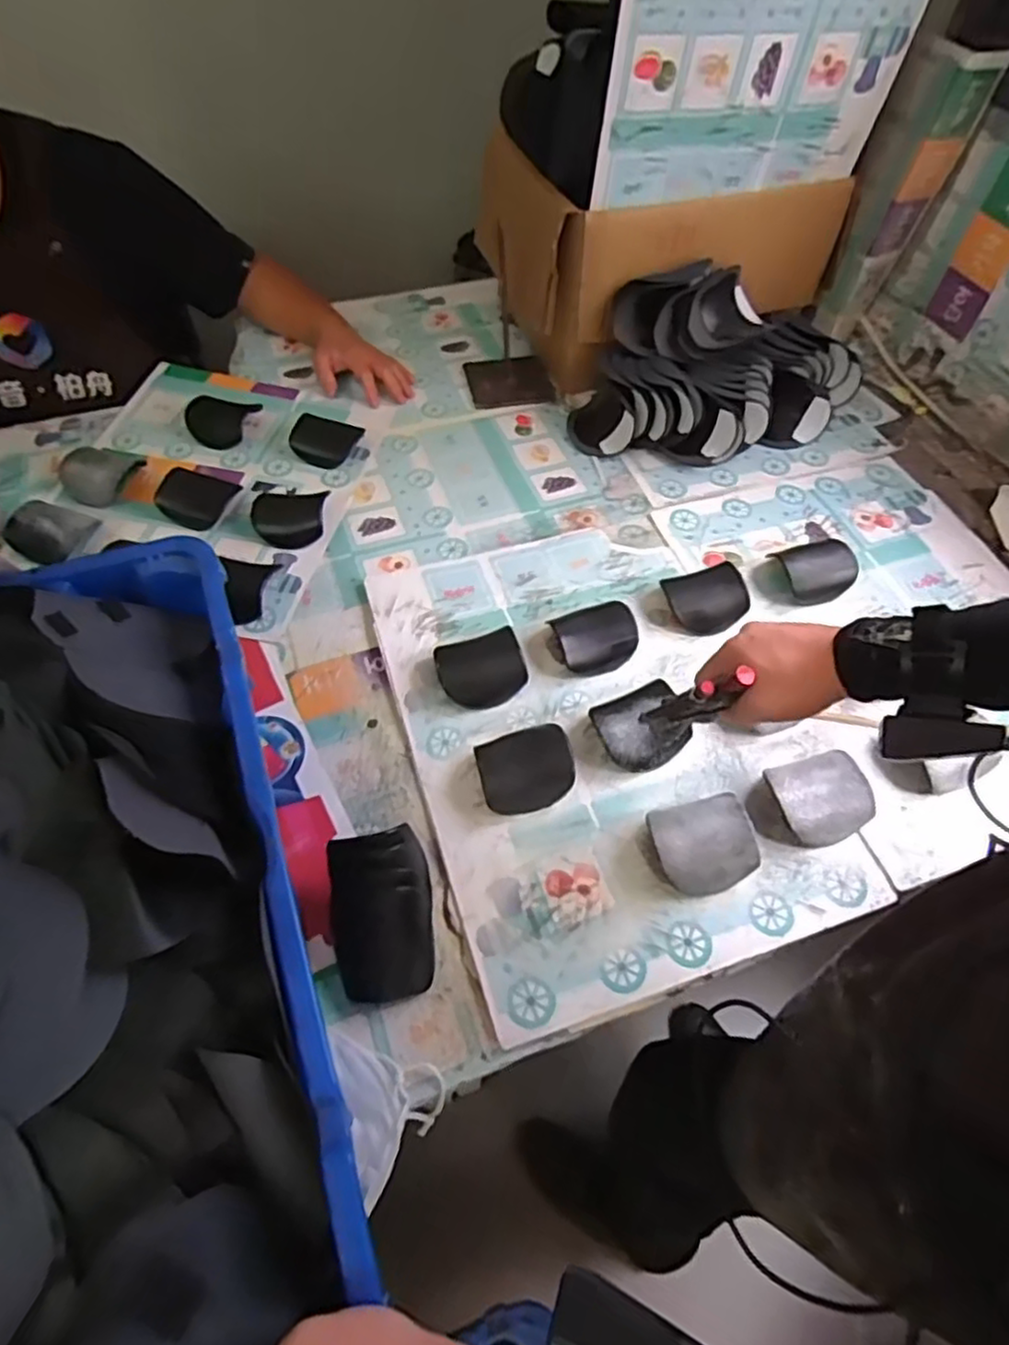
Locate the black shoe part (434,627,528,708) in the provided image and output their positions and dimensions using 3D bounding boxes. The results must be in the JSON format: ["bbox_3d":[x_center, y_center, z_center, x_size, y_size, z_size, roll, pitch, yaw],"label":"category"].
[{"bbox_3d":[-0.026,-0.003,0.741,0.091,0.029,0.072,-16,58,-13],"label":"black shoe part"}]

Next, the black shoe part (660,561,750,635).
[{"bbox_3d":[0.236,-0.085,0.805,0.089,0.036,0.080,-11,57,-10],"label":"black shoe part"}]

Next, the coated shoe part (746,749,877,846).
[{"bbox_3d":[0.295,0.121,0.658,0.112,0.045,0.086,-18,58,-14],"label":"coated shoe part"}]

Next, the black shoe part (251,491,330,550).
[{"bbox_3d":[-0.277,-0.200,0.875,0.096,0.027,0.084,0,56,-2],"label":"black shoe part"}]

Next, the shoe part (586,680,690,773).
[{"bbox_3d":[0.140,0.054,0.702,0.097,0.040,0.085,-31,62,-21],"label":"shoe part"}]

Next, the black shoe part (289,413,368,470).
[{"bbox_3d":[-0.255,-0.327,0.962,0.084,0.025,0.083,15,56,8],"label":"black shoe part"}]

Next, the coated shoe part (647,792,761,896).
[{"bbox_3d":[0.182,0.158,0.633,0.091,0.043,0.085,-14,57,-11],"label":"coated shoe part"}]

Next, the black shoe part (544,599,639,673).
[{"bbox_3d":[0.101,-0.038,0.766,0.093,0.038,0.075,-21,59,-16],"label":"black shoe part"}]

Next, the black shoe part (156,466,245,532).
[{"bbox_3d":[-0.401,-0.228,0.884,0.082,0.027,0.084,22,57,12],"label":"black shoe part"}]

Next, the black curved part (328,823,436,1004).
[{"bbox_3d":[-0.103,0.203,0.581,0.081,0.057,0.134,-6,56,-7],"label":"black curved part"}]

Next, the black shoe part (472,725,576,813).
[{"bbox_3d":[0.023,0.098,0.678,0.093,0.028,0.073,-12,57,-10],"label":"black shoe part"}]

